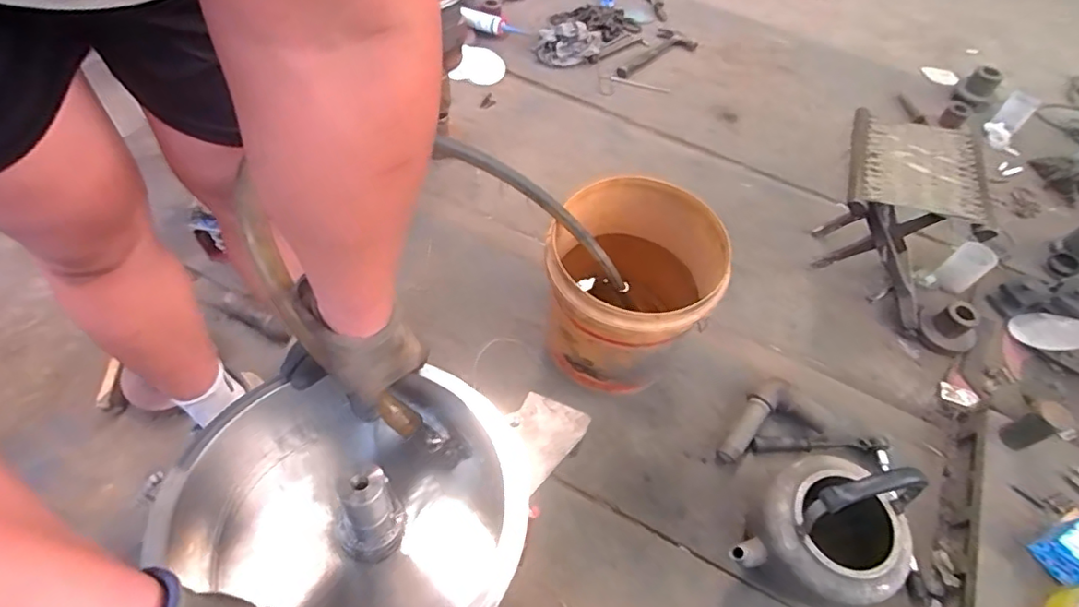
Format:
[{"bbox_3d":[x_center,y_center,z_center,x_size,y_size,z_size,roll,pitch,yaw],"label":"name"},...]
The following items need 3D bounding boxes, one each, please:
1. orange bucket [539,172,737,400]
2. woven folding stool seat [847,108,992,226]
[{"bbox_3d":[0.162,-0.019,1.054,0.283,0.293,0.312,25,57,12],"label":"orange bucket"},{"bbox_3d":[0.768,-0.289,1.170,0.246,0.051,0.343,13,52,17],"label":"woven folding stool seat"}]

